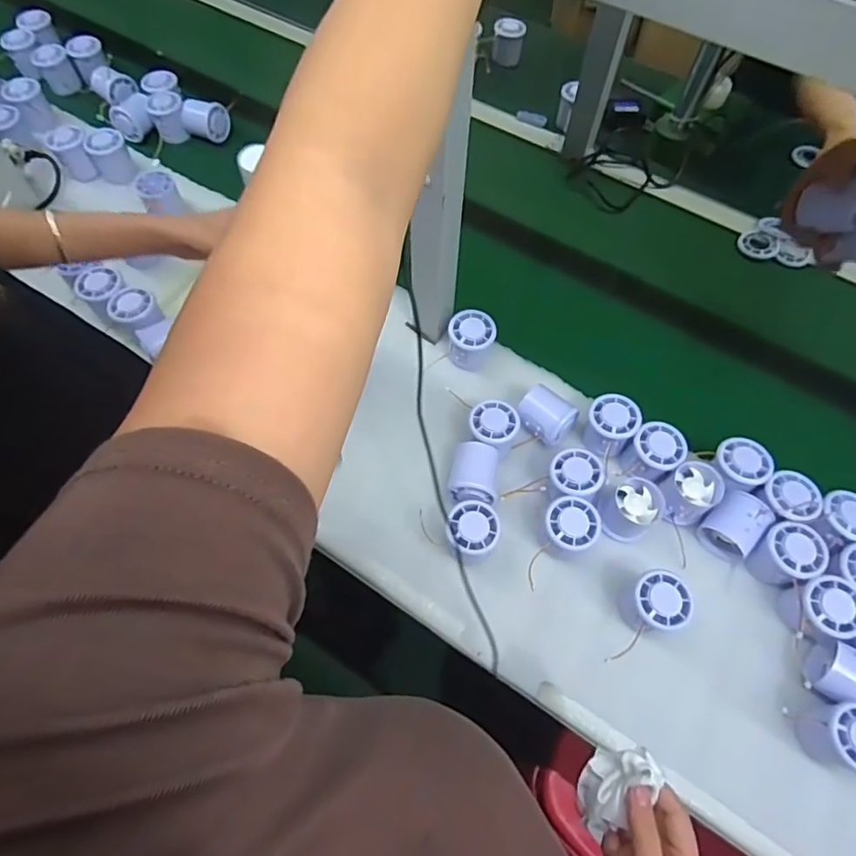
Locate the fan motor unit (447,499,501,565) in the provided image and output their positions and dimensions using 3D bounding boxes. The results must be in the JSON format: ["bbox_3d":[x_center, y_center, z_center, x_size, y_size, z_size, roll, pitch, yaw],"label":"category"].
[{"bbox_3d":[0.046,0.111,0.571,0.051,0.052,0.058,13,63,5],"label":"fan motor unit"}]

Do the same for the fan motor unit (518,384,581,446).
[{"bbox_3d":[0.137,-0.013,0.640,0.063,0.049,0.053,39,68,17],"label":"fan motor unit"}]

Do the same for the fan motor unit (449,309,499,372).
[{"bbox_3d":[0.054,-0.107,0.679,0.056,0.054,0.060,1,63,-1],"label":"fan motor unit"}]

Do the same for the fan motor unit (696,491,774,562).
[{"bbox_3d":[0.324,0.104,0.579,0.049,0.047,0.058,36,68,16],"label":"fan motor unit"}]

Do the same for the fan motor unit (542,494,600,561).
[{"bbox_3d":[0.147,0.109,0.576,0.053,0.053,0.055,1,63,-1],"label":"fan motor unit"}]

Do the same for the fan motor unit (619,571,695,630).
[{"bbox_3d":[0.224,0.175,0.544,0.055,0.056,0.051,1,63,-1],"label":"fan motor unit"}]

